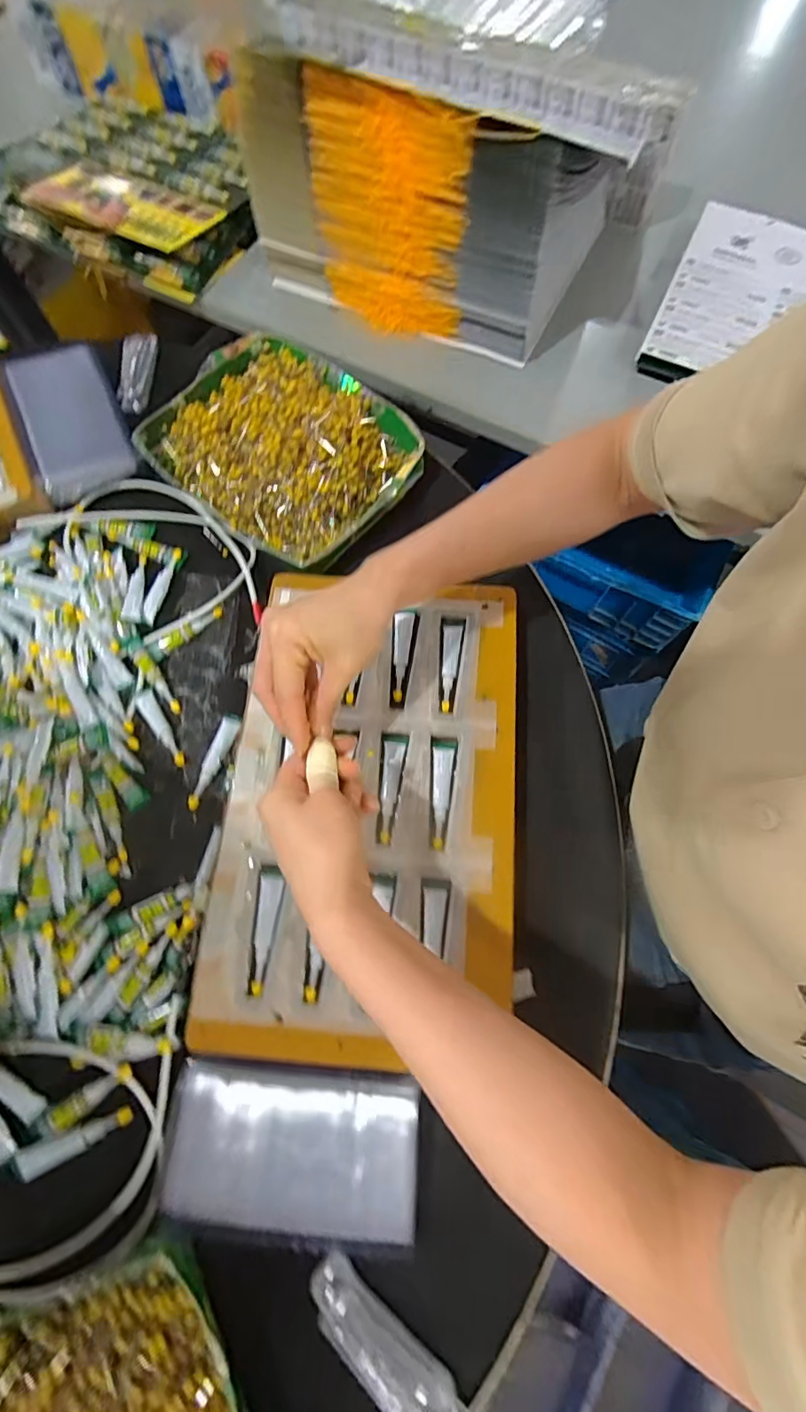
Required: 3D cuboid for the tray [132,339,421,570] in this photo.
[{"bbox_3d":[-0.125,-0.289,0.548,0.278,0.054,0.223,39,76,12],"label":"tray"}]

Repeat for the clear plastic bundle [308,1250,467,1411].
[{"bbox_3d":[-0.011,0.406,0.324,0.113,0.031,0.029,38,76,12],"label":"clear plastic bundle"}]

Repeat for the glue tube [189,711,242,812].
[{"bbox_3d":[-0.166,0.048,0.455,0.019,0.012,0.088,14,72,5],"label":"glue tube"}]

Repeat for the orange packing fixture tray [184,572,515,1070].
[{"bbox_3d":[-0.025,0.066,0.412,0.225,0.018,0.373,4,72,0],"label":"orange packing fixture tray"}]

